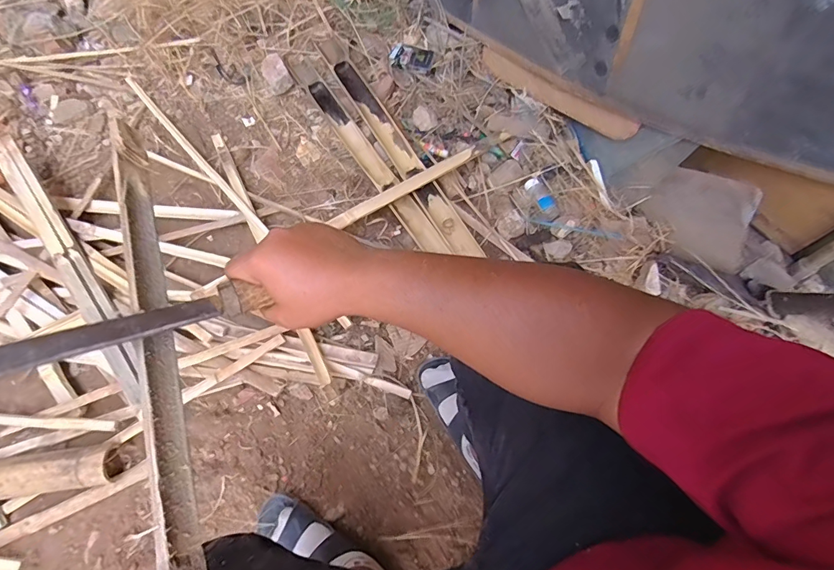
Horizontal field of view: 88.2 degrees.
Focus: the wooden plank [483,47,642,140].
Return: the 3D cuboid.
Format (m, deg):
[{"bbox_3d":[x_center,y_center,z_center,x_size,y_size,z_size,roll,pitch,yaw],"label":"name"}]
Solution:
[{"bbox_3d":[0.287,-0.418,0.926,0.014,0.065,0.415,-36,57,-11],"label":"wooden plank"}]

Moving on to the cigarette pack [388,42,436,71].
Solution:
[{"bbox_3d":[-0.013,-0.561,1.059,0.102,0.020,0.066,18,71,8],"label":"cigarette pack"}]

